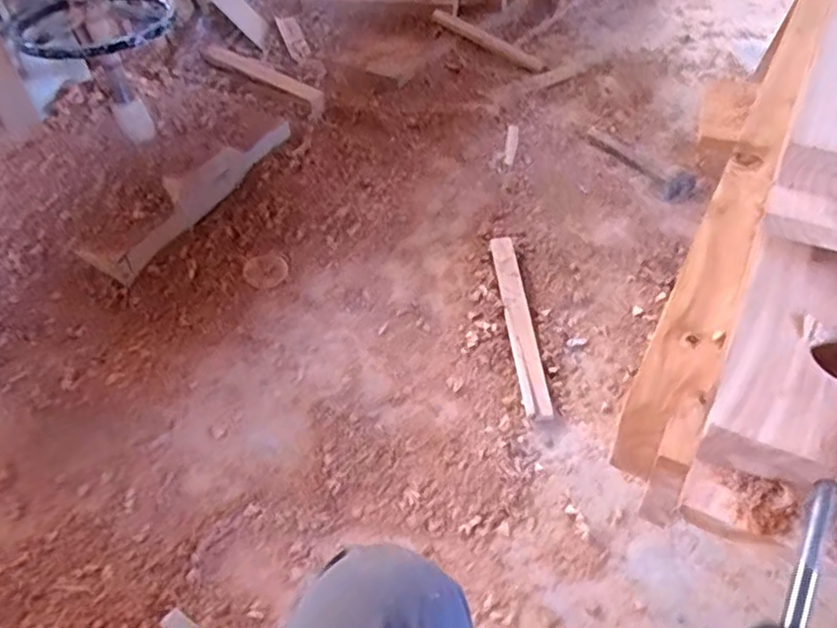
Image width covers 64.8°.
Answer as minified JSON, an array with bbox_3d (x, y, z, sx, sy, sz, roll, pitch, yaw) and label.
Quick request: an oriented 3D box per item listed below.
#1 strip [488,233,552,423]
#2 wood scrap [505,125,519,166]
[{"bbox_3d":[0.186,0.004,1.244,0.046,0.027,0.450,-6,46,0],"label":"strip"},{"bbox_3d":[0.244,-0.442,1.723,0.029,0.012,0.171,4,47,9],"label":"wood scrap"}]

